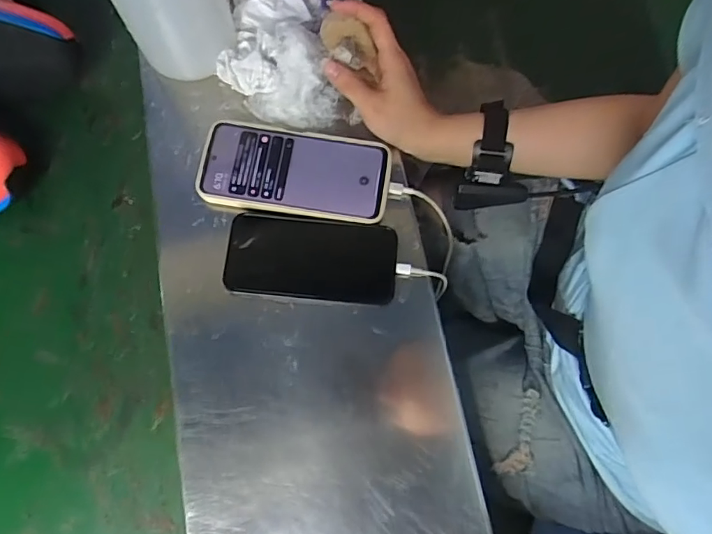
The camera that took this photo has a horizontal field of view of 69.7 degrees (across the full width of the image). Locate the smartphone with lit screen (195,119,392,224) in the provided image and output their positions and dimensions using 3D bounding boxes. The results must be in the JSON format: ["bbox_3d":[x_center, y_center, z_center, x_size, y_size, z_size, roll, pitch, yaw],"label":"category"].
[{"bbox_3d":[-0.056,-0.090,0.474,0.171,0.011,0.083,8,76,1],"label":"smartphone with lit screen"}]

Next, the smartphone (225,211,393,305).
[{"bbox_3d":[-0.039,-0.008,0.454,0.148,0.007,0.074,4,76,0],"label":"smartphone"}]

